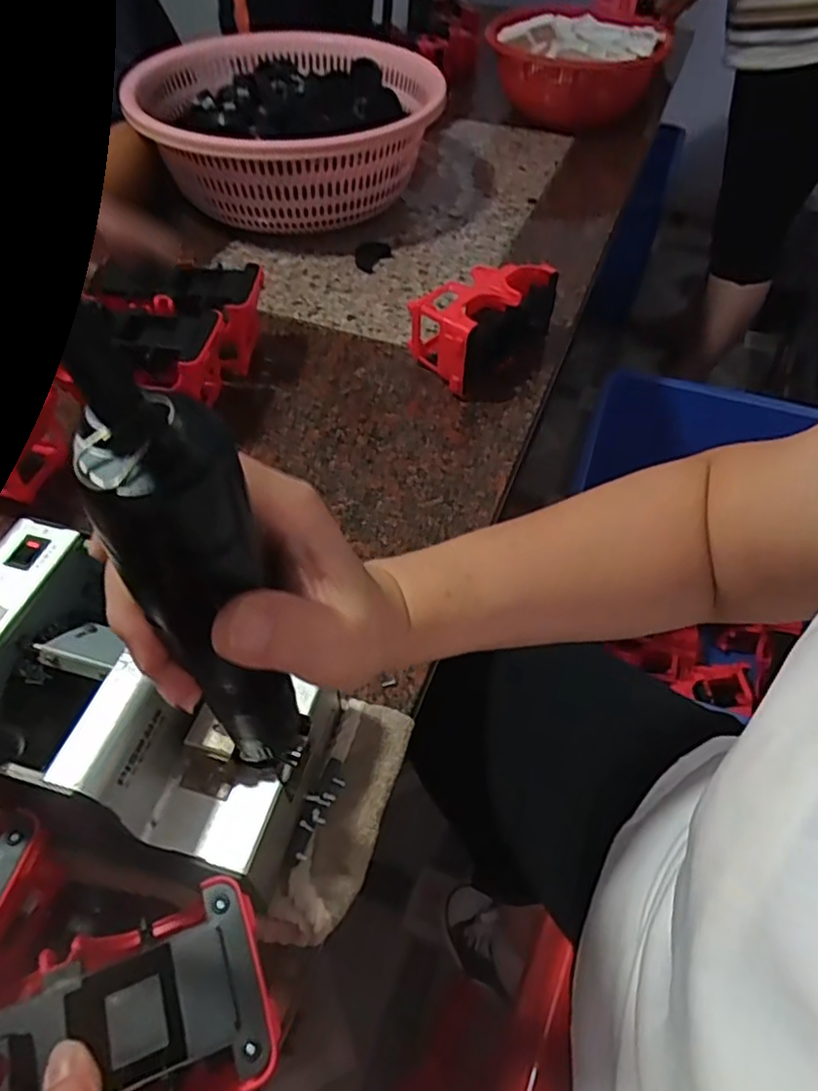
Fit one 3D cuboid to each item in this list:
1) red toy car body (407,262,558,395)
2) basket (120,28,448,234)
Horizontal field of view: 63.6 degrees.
[{"bbox_3d":[0.068,-0.225,0.659,0.093,0.081,0.147,33,57,24],"label":"red toy car body"},{"bbox_3d":[-0.134,-0.505,0.832,0.305,0.154,0.326,12,51,9],"label":"basket"}]

